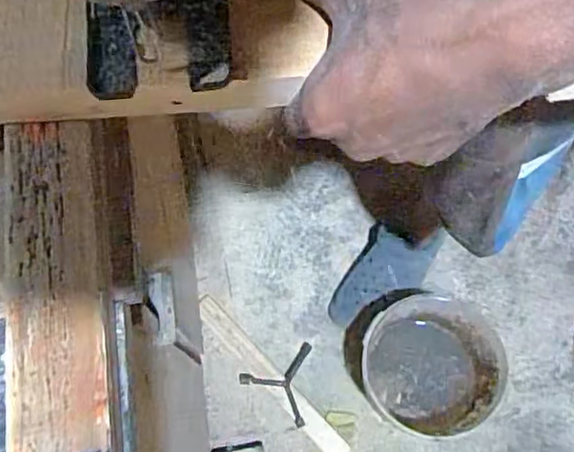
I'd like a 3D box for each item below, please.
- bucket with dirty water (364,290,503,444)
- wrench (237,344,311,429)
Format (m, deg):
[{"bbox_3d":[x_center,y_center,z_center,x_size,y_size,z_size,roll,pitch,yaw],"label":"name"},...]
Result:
[{"bbox_3d":[0.218,0.219,0.986,0.207,0.166,0.190,-1,71,4],"label":"bucket with dirty water"},{"bbox_3d":[-0.022,0.258,1.039,0.114,0.029,0.135,6,70,1],"label":"wrench"}]

